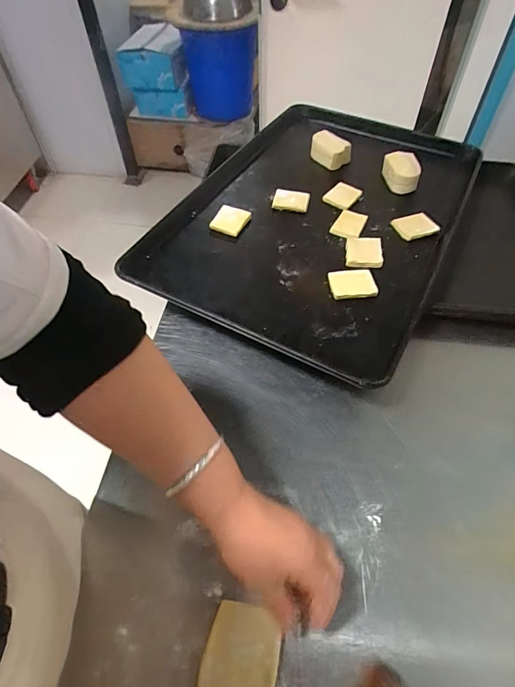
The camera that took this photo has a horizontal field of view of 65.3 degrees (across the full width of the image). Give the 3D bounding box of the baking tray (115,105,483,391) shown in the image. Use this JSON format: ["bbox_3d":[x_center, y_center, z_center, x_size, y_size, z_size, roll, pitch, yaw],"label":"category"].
[{"bbox_3d":[0.105,-0.227,0.662,0.410,0.039,0.596,24,60,17],"label":"baking tray"}]

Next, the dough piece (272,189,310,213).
[{"bbox_3d":[0.057,-0.242,0.680,0.058,0.013,0.042,9,55,8],"label":"dough piece"}]

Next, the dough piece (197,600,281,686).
[{"bbox_3d":[-0.014,0.272,0.351,0.063,0.010,0.071,13,56,8],"label":"dough piece"}]

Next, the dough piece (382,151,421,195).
[{"bbox_3d":[0.248,-0.298,0.696,0.045,0.044,0.076,-17,56,-10],"label":"dough piece"}]

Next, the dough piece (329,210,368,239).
[{"bbox_3d":[0.149,-0.192,0.646,0.045,0.008,0.064,26,59,18],"label":"dough piece"}]

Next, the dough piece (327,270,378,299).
[{"bbox_3d":[0.133,-0.085,0.566,0.063,0.009,0.049,-3,54,-1],"label":"dough piece"}]

